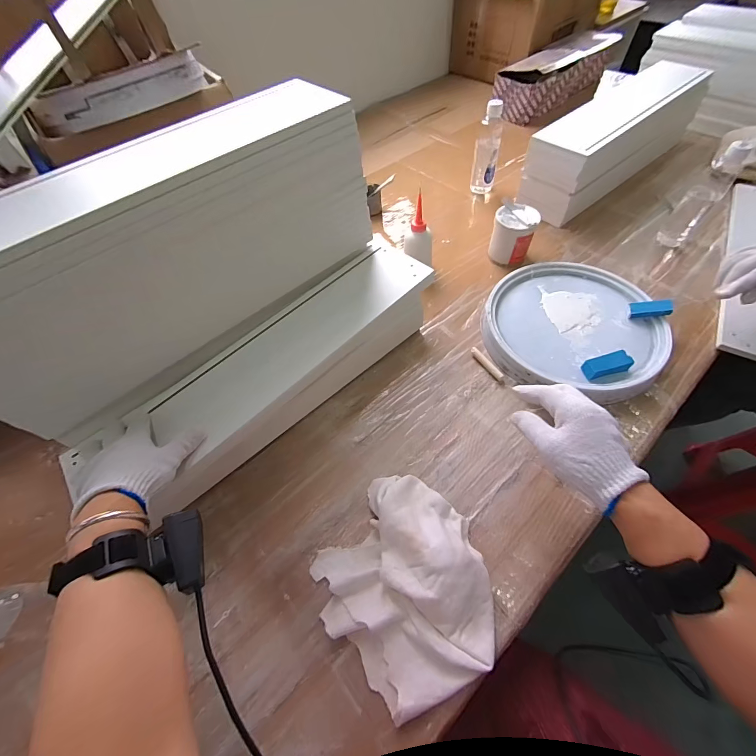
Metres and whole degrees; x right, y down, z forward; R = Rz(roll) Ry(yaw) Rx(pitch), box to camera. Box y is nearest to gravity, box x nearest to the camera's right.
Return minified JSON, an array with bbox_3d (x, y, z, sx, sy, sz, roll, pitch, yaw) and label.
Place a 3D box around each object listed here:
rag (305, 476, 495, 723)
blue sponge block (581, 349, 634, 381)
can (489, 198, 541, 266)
[{"bbox_3d":[0.039,0.241,0.402,0.208,0.075,0.197,37,68,25],"label":"rag"},{"bbox_3d":[0.361,-0.019,0.538,0.068,0.030,0.030,-14,61,-7],"label":"blue sponge block"},{"bbox_3d":[0.280,-0.298,0.702,0.082,0.091,0.095,17,60,15],"label":"can"}]

